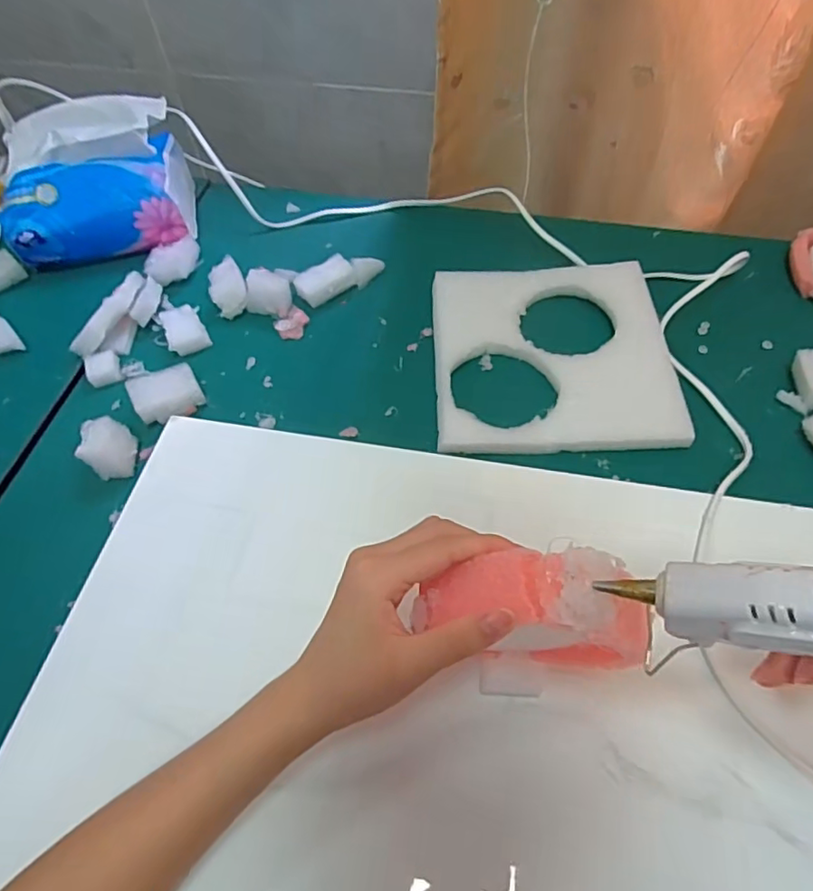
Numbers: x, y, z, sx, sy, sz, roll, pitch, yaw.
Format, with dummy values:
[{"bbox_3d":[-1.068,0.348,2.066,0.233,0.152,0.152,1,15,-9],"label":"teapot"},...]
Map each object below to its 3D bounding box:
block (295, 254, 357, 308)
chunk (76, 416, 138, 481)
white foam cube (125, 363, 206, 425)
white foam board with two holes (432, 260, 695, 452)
[{"bbox_3d":[-0.072,-0.144,0.524,0.050,0.017,0.030,-32,61,-17],"label":"block"},{"bbox_3d":[-0.211,0.001,0.420,0.027,0.032,0.033,2,57,5],"label":"chunk"},{"bbox_3d":[-0.181,-0.039,0.449,0.046,0.025,0.029,-27,60,-14],"label":"white foam cube"},{"bbox_3d":[0.112,-0.077,0.469,0.177,0.010,0.182,-1,57,3],"label":"white foam board with two holes"}]

